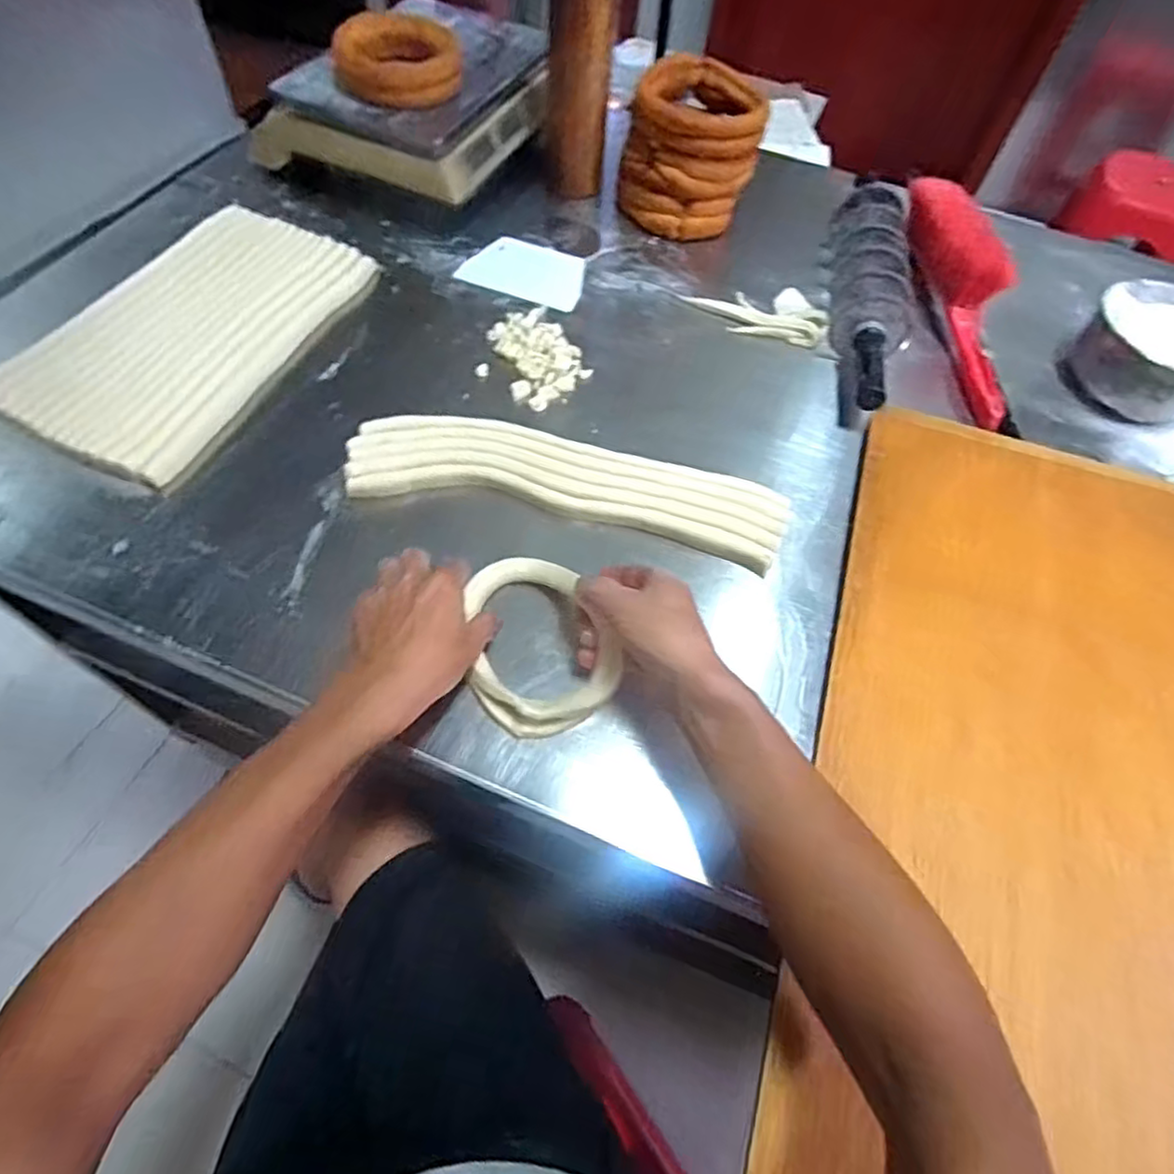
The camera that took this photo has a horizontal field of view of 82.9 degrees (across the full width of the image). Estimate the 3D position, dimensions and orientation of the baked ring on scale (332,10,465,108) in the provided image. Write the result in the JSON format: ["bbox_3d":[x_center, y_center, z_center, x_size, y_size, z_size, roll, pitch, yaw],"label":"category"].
[{"bbox_3d":[-0.225,-0.636,0.799,0.148,0.044,0.141,-5,59,-8],"label":"baked ring on scale"}]

